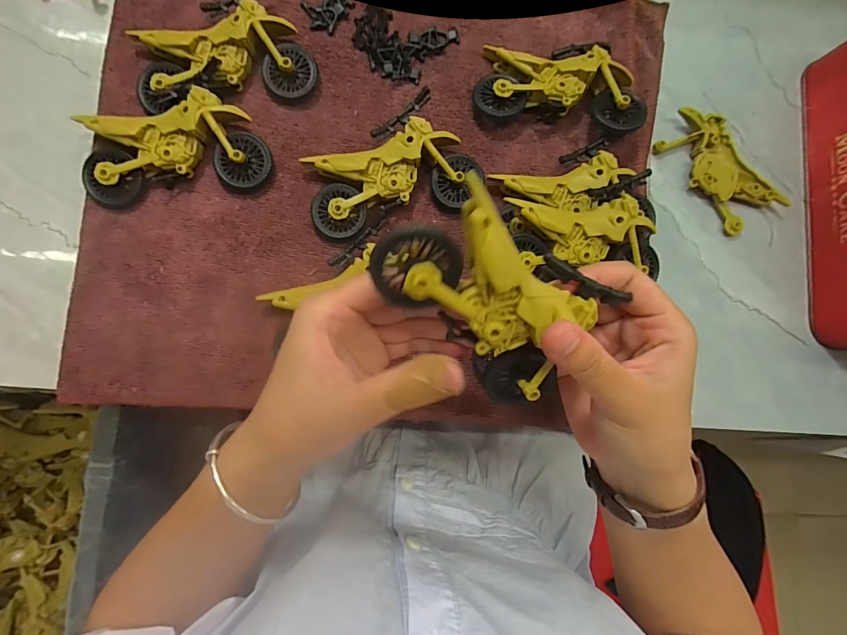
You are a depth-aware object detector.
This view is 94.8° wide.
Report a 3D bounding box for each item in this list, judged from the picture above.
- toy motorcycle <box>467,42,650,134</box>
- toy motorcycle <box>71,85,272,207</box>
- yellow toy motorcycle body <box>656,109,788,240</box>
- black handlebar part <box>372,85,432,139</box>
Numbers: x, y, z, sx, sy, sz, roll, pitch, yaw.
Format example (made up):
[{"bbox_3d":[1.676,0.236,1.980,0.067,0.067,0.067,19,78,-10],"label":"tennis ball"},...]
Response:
[{"bbox_3d":[0.096,-0.162,0.276,0.112,0.029,0.053,11,86,-4],"label":"toy motorcycle"},{"bbox_3d":[-0.163,-0.110,0.255,0.114,0.023,0.057,-9,88,-5],"label":"toy motorcycle"},{"bbox_3d":[0.222,-0.111,0.295,0.046,0.014,0.097,-41,91,-5],"label":"yellow toy motorcycle body"},{"bbox_3d":[-0.014,-0.137,0.265,0.048,0.005,0.011,-35,90,8],"label":"black handlebar part"}]

